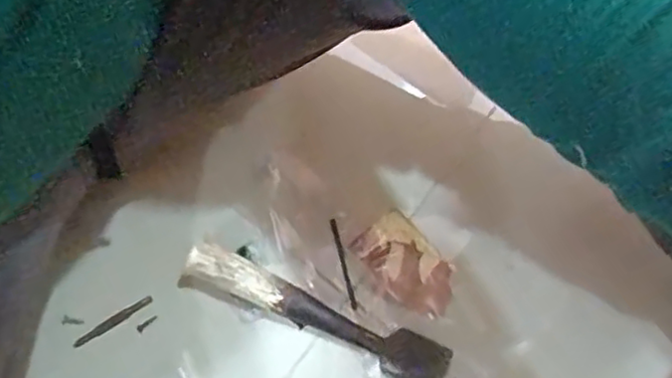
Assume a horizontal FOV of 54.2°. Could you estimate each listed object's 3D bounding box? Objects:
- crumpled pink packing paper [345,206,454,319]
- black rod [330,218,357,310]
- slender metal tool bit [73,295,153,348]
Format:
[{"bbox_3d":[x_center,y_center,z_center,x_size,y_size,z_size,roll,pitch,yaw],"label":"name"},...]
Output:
[{"bbox_3d":[0.055,0.062,0.514,0.053,0.005,0.083,-40,75,-15],"label":"crumpled pink packing paper"},{"bbox_3d":[0.006,0.059,0.516,0.005,0.005,0.073,-12,70,-6],"label":"black rod"},{"bbox_3d":[-0.167,0.099,0.494,0.062,0.006,0.009,-33,73,-13],"label":"slender metal tool bit"}]

